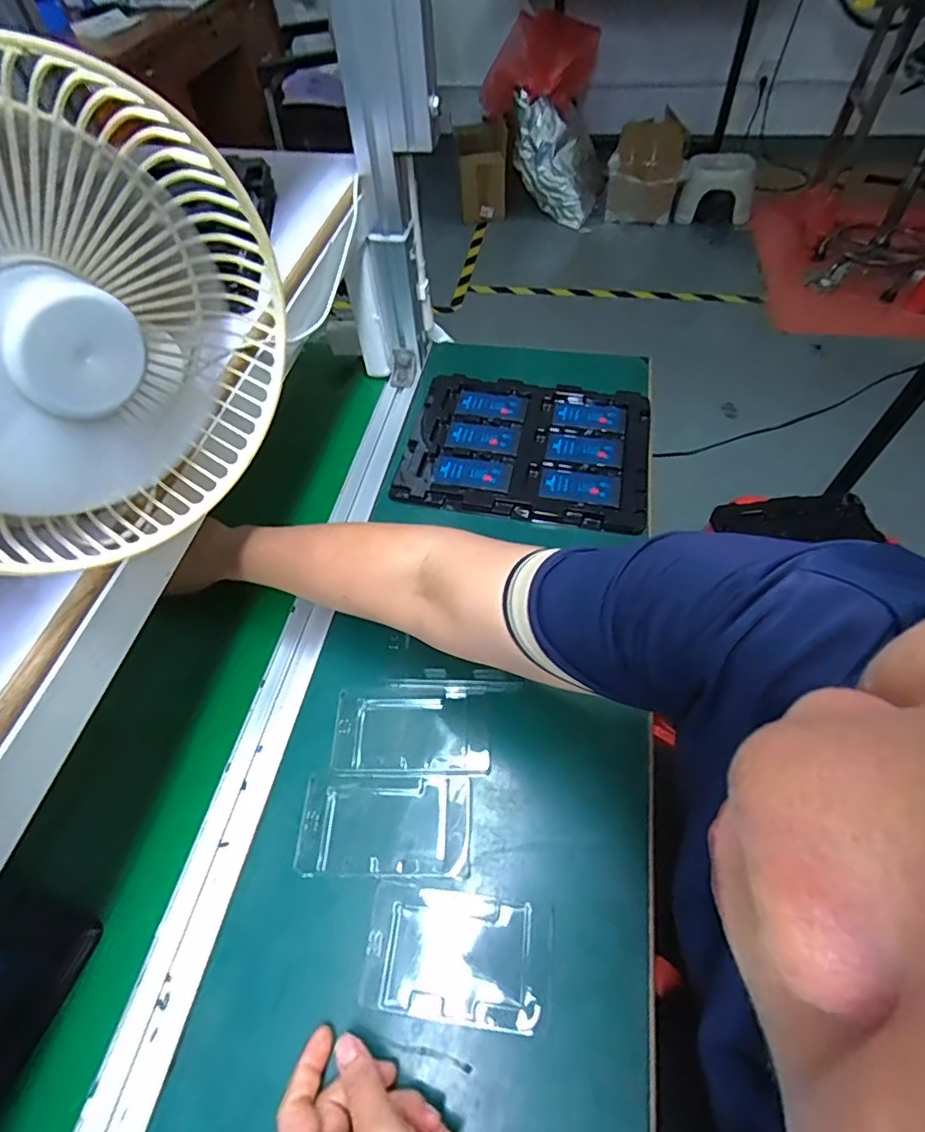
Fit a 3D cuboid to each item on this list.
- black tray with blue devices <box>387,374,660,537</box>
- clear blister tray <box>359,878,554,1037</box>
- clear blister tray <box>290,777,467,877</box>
[{"bbox_3d":[0.076,-0.136,0.664,0.274,0.035,0.212,8,57,10],"label":"black tray with blue devices"},{"bbox_3d":[-0.003,0.262,0.378,0.123,0.012,0.072,5,56,8],"label":"clear blister tray"},{"bbox_3d":[-0.058,0.197,0.427,0.124,0.013,0.069,-1,55,3],"label":"clear blister tray"}]

